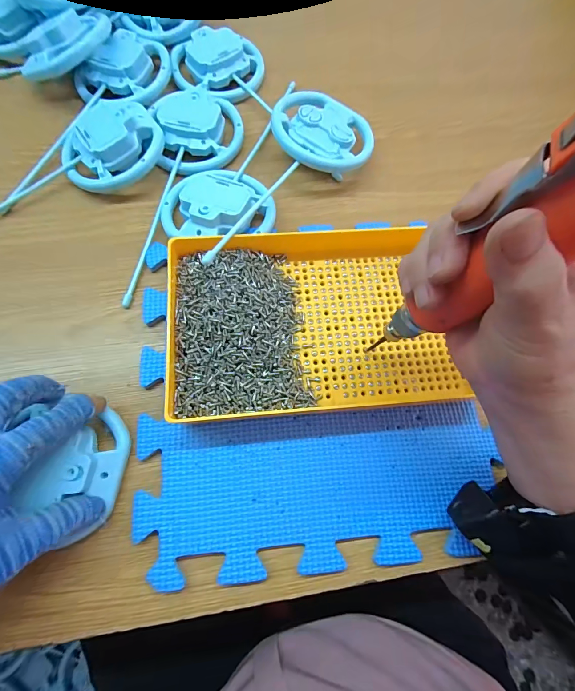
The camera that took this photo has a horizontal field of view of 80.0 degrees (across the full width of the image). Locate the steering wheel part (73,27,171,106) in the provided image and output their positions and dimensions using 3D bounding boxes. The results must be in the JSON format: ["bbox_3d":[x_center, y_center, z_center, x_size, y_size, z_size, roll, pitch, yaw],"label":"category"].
[{"bbox_3d":[-0.178,-0.298,0.366,0.091,0.023,0.091,1,72,-2],"label":"steering wheel part"}]

